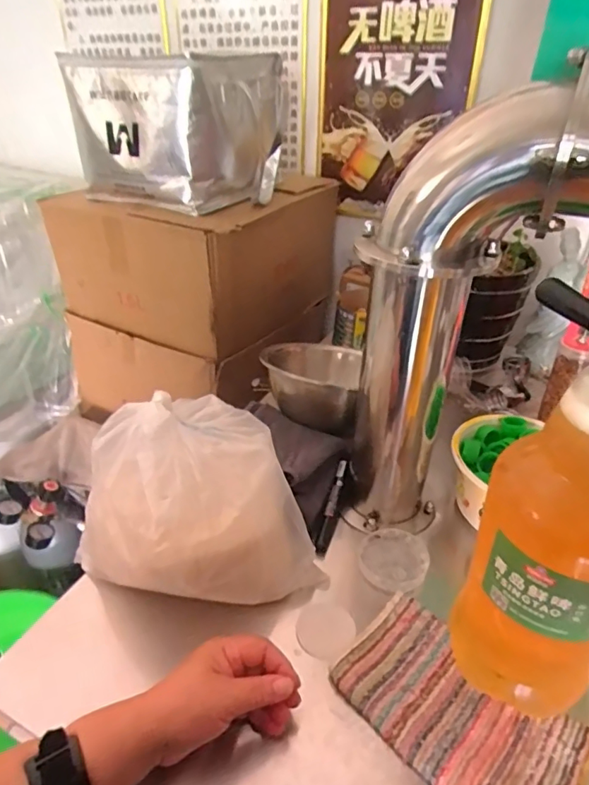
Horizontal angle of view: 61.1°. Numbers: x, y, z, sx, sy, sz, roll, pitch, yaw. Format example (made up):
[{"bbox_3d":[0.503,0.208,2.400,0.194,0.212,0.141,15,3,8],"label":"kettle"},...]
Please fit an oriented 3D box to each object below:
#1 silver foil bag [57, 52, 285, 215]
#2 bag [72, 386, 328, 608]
[{"bbox_3d":[-0.199,-0.499,0.952,0.295,0.224,0.373,-30,43,-34],"label":"silver foil bag"},{"bbox_3d":[-0.111,0.119,0.543,0.231,0.195,0.167,-15,36,-17],"label":"bag"}]

